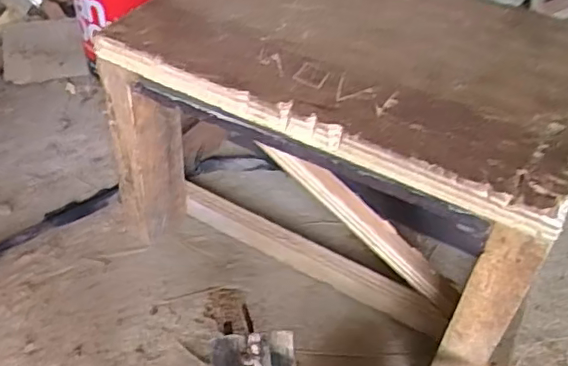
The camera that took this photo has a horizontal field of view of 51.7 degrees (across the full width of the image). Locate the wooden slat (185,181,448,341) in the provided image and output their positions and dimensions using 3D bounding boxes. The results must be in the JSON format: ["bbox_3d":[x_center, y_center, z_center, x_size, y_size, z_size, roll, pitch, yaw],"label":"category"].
[{"bbox_3d":[0.021,0.067,0.532,0.258,0.034,0.013,25,19,19],"label":"wooden slat"}]

